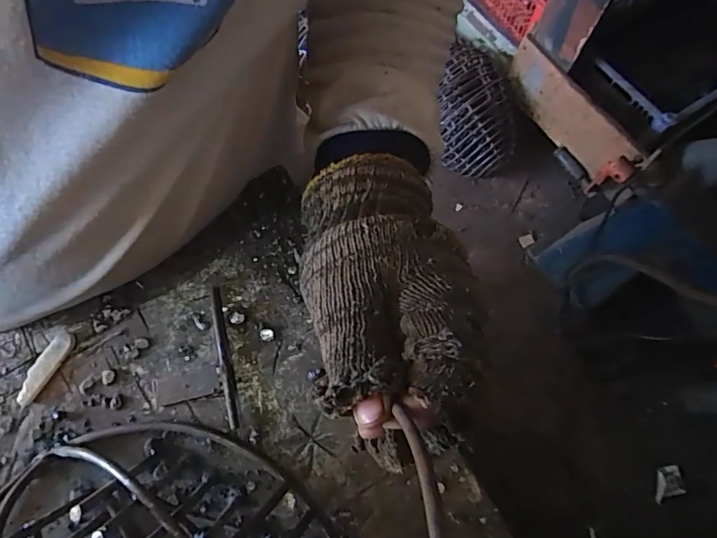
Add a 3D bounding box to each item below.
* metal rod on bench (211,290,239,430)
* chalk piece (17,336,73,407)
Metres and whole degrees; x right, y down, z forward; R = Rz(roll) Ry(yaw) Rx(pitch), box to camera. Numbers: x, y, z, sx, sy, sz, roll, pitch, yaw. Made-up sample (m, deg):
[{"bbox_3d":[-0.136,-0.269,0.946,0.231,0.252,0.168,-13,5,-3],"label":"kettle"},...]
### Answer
[{"bbox_3d":[-0.083,0.053,0.295,0.007,0.005,0.085,-13,74,-2],"label":"metal rod on bench"},{"bbox_3d":[-0.195,0.062,0.298,0.012,0.005,0.048,31,77,10],"label":"chalk piece"}]

